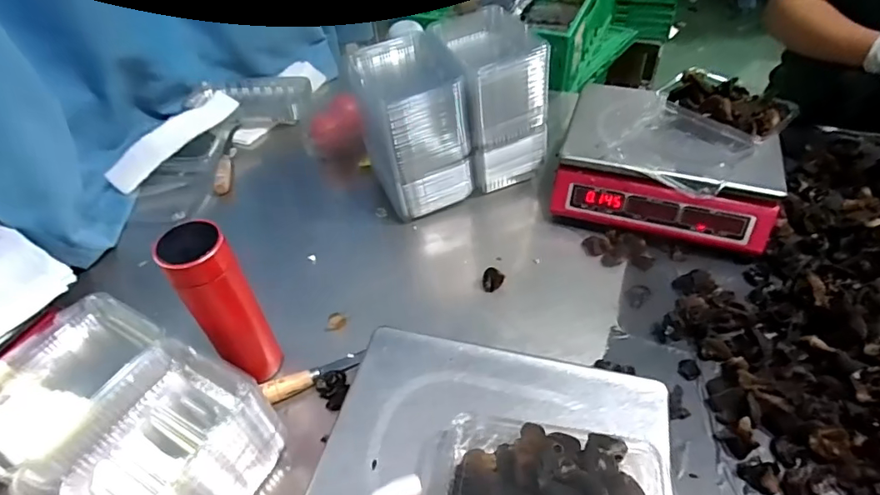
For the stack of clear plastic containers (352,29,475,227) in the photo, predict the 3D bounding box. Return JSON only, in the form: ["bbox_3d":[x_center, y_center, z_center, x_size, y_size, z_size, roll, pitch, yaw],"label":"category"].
[{"bbox_3d":[-0.040,-0.176,0.796,0.140,0.221,0.172,-16,47,-10],"label":"stack of clear plastic containers"}]

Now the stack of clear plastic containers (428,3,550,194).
[{"bbox_3d":[0.080,-0.238,0.827,0.130,0.213,0.180,-18,47,-11],"label":"stack of clear plastic containers"}]

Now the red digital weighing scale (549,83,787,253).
[{"bbox_3d":[0.335,-0.117,0.743,0.295,0.114,0.196,18,51,21],"label":"red digital weighing scale"}]

